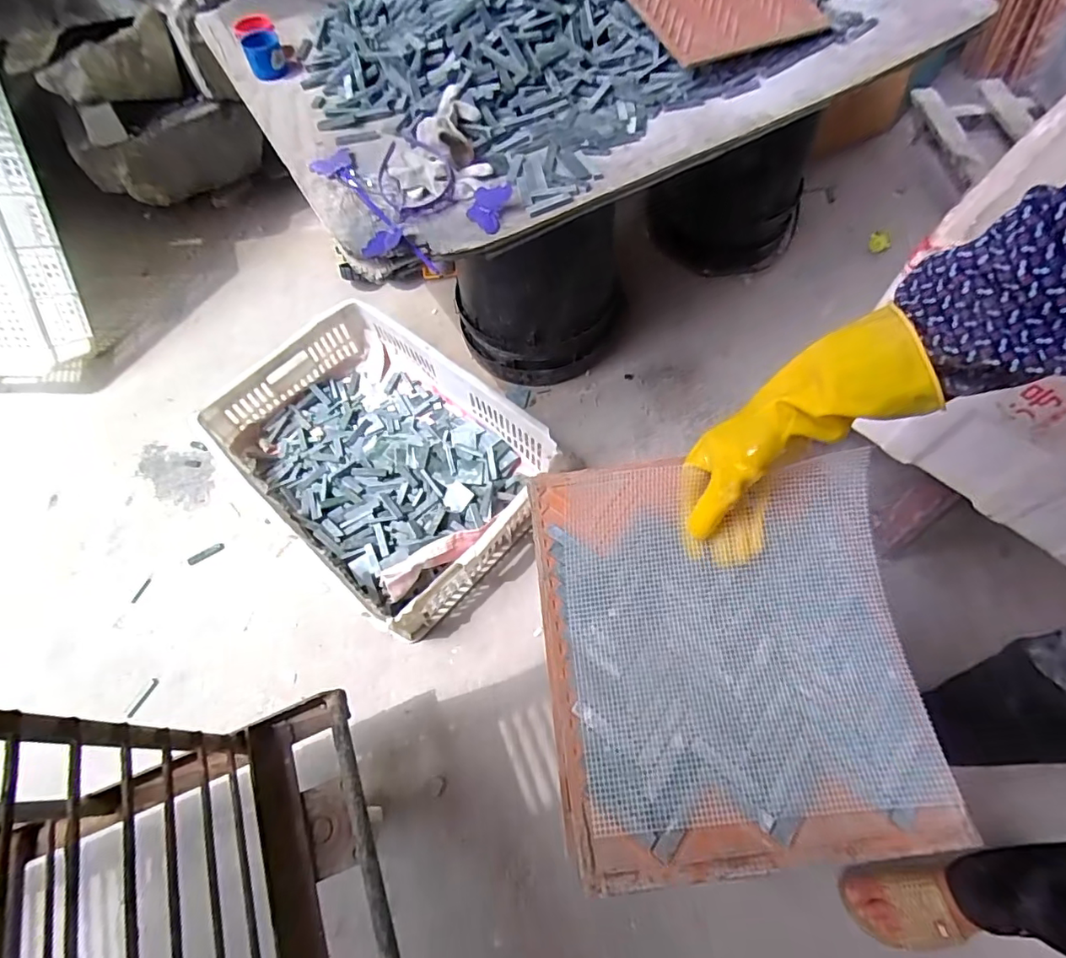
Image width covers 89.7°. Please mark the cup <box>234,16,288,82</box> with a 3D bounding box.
[{"bbox_3d":[-0.392,-0.623,0.773,0.053,0.065,0.053,-1,62,3],"label":"cup"}]

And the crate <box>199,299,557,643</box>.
[{"bbox_3d":[-0.262,-0.048,0.942,0.566,0.122,0.413,36,70,20],"label":"crate"}]

